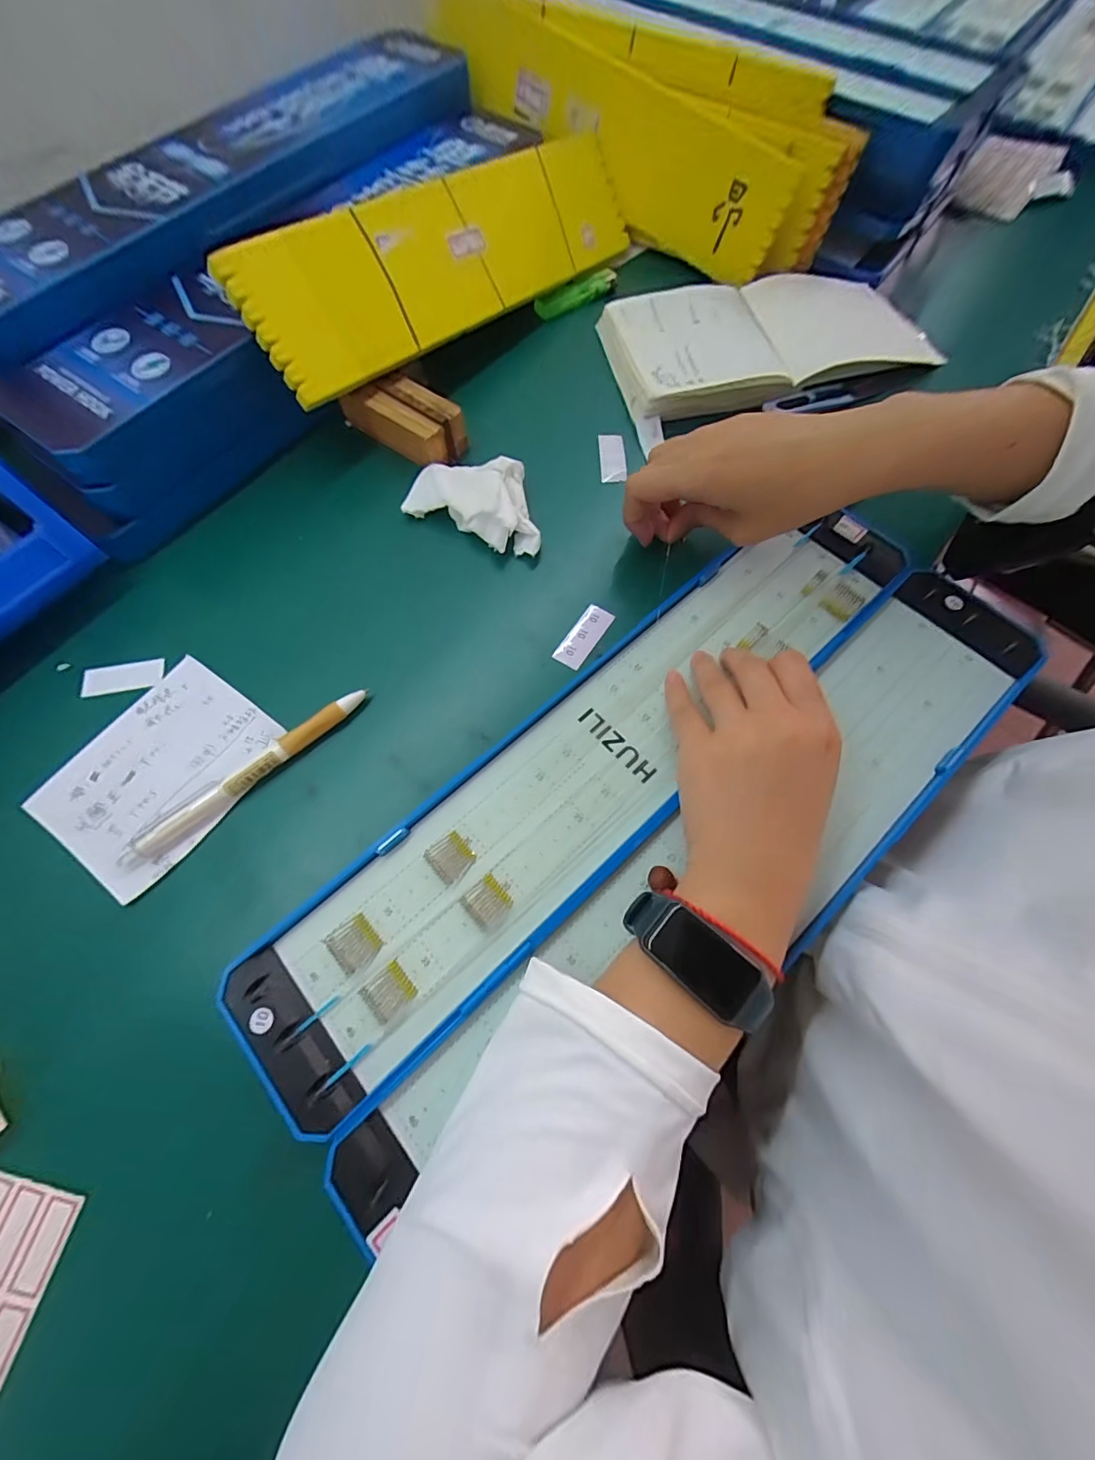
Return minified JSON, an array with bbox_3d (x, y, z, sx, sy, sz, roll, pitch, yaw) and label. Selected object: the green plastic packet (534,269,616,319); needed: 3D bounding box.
[{"bbox_3d":[0.027,-0.375,0.415,0.080,0.015,0.014,-28,69,-10],"label":"green plastic packet"}]

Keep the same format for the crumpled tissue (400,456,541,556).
[{"bbox_3d":[-0.043,-0.158,0.336,0.099,0.022,0.062,27,71,12],"label":"crumpled tissue"}]

